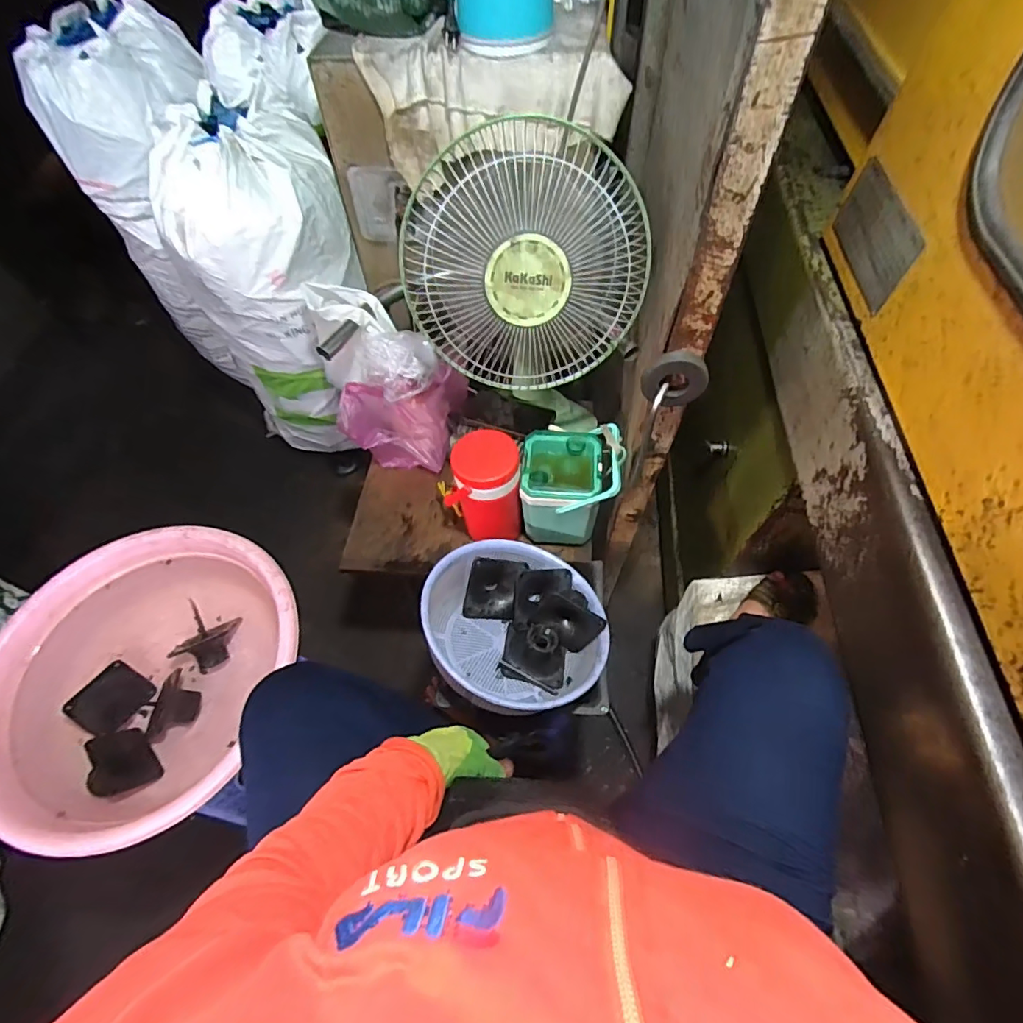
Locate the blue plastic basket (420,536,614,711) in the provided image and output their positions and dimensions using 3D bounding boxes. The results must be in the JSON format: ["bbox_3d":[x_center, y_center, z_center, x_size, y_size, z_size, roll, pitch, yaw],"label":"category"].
[{"bbox_3d":[0.000,0.169,0.735,0.259,0.095,0.259,10,45,-10],"label":"blue plastic basket"}]

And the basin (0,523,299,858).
[{"bbox_3d":[-0.521,0.238,0.747,0.404,0.136,0.405,-1,57,1],"label":"basin"}]

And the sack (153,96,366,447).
[{"bbox_3d":[-0.492,-0.448,1.185,0.318,0.734,0.298,15,59,11],"label":"sack"}]

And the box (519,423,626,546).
[{"bbox_3d":[0.093,-0.043,0.842,0.148,0.166,0.133,4,58,4],"label":"box"}]

